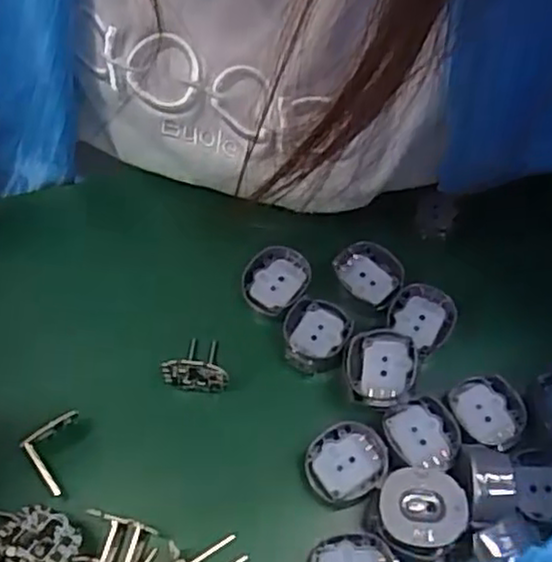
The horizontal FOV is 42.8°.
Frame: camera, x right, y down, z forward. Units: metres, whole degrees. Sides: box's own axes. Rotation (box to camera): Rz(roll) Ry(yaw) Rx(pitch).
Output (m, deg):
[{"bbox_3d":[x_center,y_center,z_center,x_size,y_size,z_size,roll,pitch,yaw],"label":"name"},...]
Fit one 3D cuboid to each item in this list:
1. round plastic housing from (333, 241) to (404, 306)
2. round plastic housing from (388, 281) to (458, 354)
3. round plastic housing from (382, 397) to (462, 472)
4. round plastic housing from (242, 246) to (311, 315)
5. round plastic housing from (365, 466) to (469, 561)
[{"bbox_3d":[0.039,-0.003,0.285,0.021,0.009,0.028,-30,66,-16],"label":"round plastic housing"},{"bbox_3d":[0.058,0.013,0.277,0.025,0.006,0.026,1,61,-1],"label":"round plastic housing"},{"bbox_3d":[0.052,0.055,0.253,0.022,0.009,0.027,-25,64,-14],"label":"round plastic housing"},{"bbox_3d":[0.000,-0.001,0.283,0.025,0.006,0.028,25,63,12],"label":"round plastic housing"},{"bbox_3d":[0.047,0.078,0.234,0.029,0.016,0.030,1,61,-1],"label":"round plastic housing"}]

